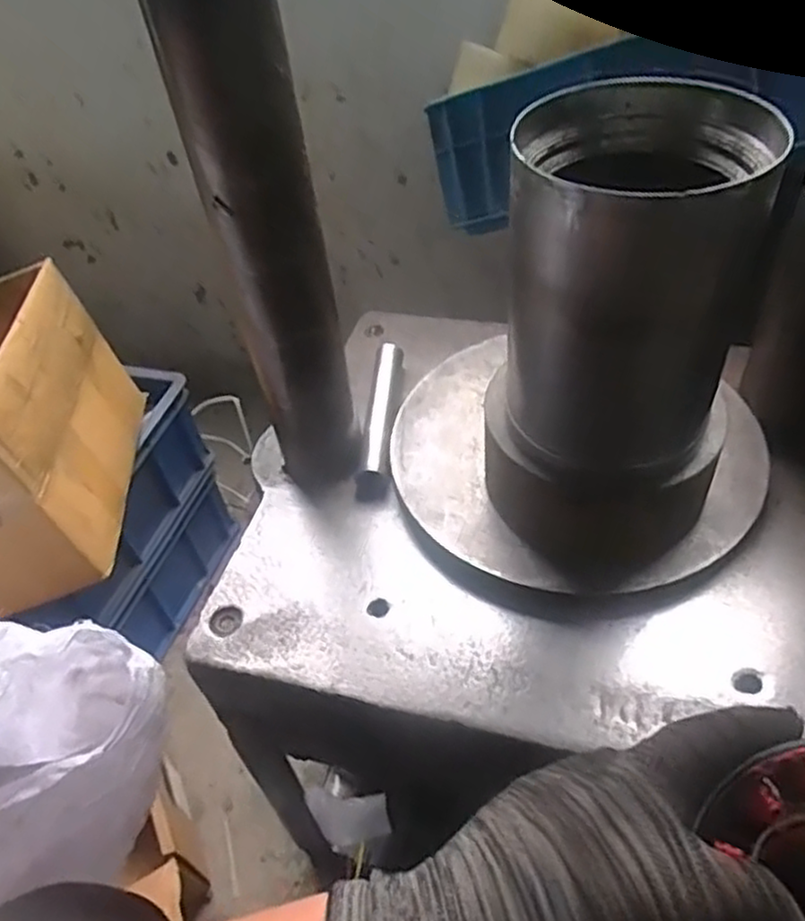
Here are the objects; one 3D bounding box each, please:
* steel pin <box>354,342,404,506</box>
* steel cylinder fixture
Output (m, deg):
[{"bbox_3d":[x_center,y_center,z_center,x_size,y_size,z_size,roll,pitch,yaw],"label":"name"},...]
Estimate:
[{"bbox_3d":[-0.018,-0.034,0.583,0.025,0.024,0.161,0,47,7],"label":"steel pin"},{"bbox_3d":[0.116,-0.081,0.442,0.245,0.266,0.217,-8,46,-1],"label":"steel cylinder fixture"}]

